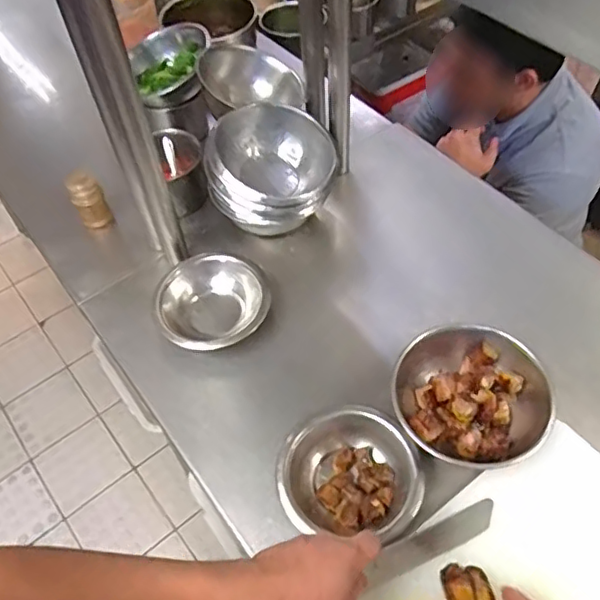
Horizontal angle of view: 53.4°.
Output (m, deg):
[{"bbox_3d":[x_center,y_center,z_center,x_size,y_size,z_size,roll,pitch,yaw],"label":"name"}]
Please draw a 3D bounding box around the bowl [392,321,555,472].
[{"bbox_3d":[0.194,0.110,0.676,0.167,0.066,0.167,-2,54,2],"label":"bowl"}]

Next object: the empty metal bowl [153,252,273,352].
[{"bbox_3d":[-0.114,0.003,0.786,0.144,0.064,0.141,-2,54,2],"label":"empty metal bowl"}]

